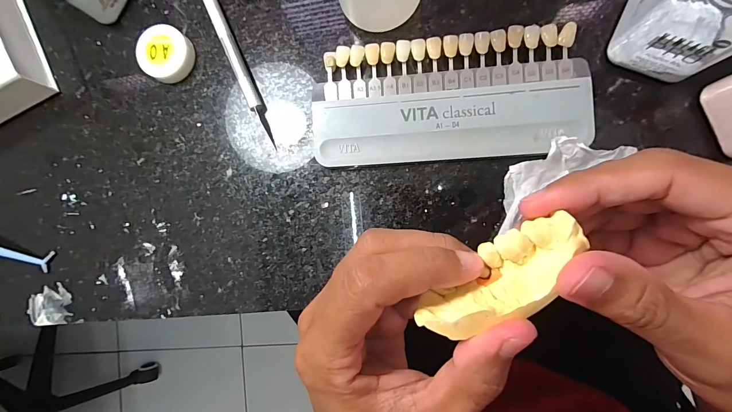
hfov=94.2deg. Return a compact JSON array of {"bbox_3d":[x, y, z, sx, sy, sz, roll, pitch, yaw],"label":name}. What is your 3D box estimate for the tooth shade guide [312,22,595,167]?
[{"bbox_3d":[0.043,-0.059,0.188,0.145,0.009,0.065,-3,88,7],"label":"tooth shade guide"}]

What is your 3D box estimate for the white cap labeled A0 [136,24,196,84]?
[{"bbox_3d":[-0.122,-0.092,0.208,0.031,0.012,0.031,0,88,7],"label":"white cap labeled A0"}]

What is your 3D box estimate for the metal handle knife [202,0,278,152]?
[{"bbox_3d":[-0.083,-0.100,0.205,0.008,0.007,0.137,-25,86,5],"label":"metal handle knife"}]

